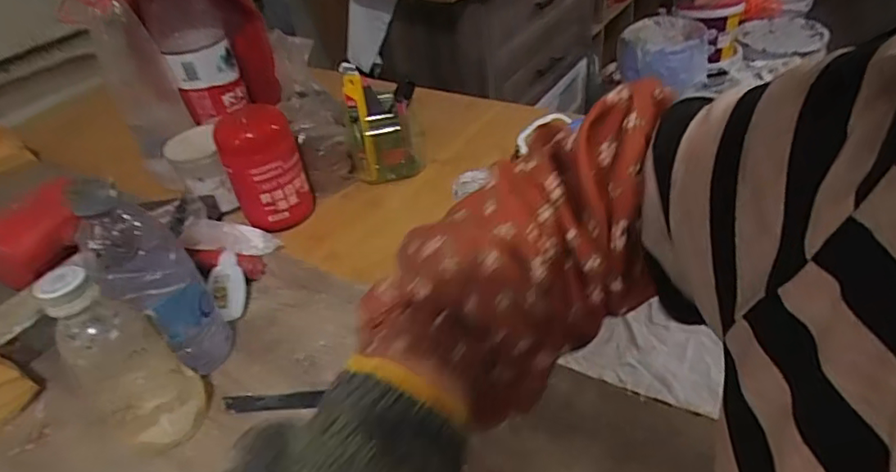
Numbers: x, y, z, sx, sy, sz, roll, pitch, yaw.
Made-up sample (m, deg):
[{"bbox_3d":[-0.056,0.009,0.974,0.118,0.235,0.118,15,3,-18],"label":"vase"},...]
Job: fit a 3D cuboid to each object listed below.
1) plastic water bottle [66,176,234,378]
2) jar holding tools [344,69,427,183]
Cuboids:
[{"bbox_3d":[-0.234,0.045,0.453,0.070,0.189,0.071,-31,44,-27],"label":"plastic water bottle"},{"bbox_3d":[-0.086,-0.150,0.742,0.092,0.117,0.084,-7,38,0],"label":"jar holding tools"}]

